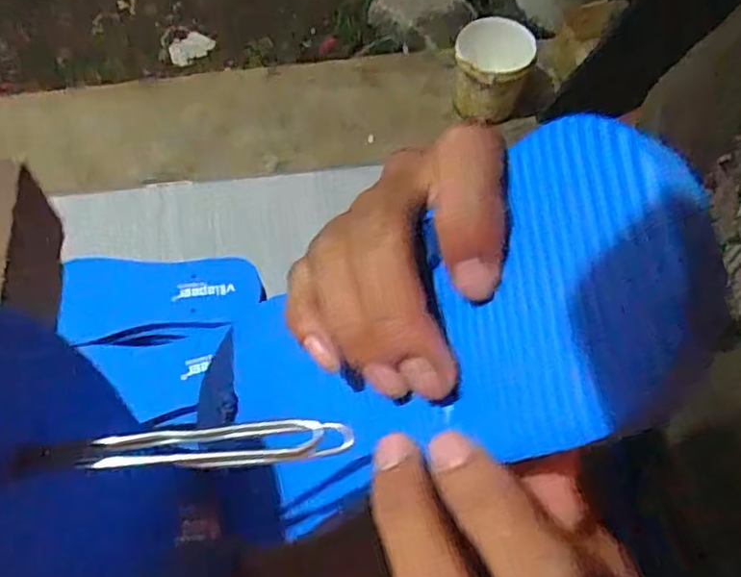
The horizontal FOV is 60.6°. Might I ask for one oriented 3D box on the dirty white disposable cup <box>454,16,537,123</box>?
[{"bbox_3d":[0.192,-0.350,1.036,0.114,0.151,0.122,15,67,5],"label":"dirty white disposable cup"}]

